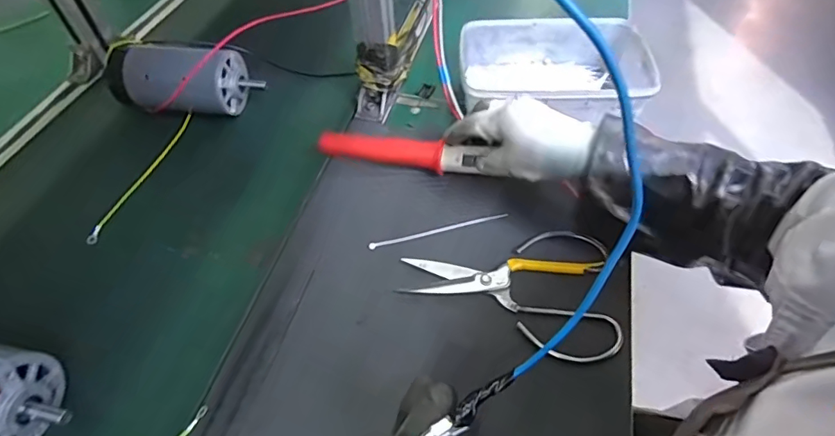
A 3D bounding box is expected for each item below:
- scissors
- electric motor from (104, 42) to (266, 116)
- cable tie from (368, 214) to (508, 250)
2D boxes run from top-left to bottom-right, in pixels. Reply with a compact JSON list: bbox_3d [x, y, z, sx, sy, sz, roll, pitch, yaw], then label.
[{"bbox_3d":[0.086,0.065,0.458,0.195,0.007,0.133,0,51,4],"label":"scissors"},{"bbox_3d":[-0.299,-0.179,0.635,0.186,0.071,0.076,3,52,7],"label":"electric motor"},{"bbox_3d":[0.023,0.012,0.509,0.149,0.004,0.010,-13,52,-5],"label":"cable tie"}]

